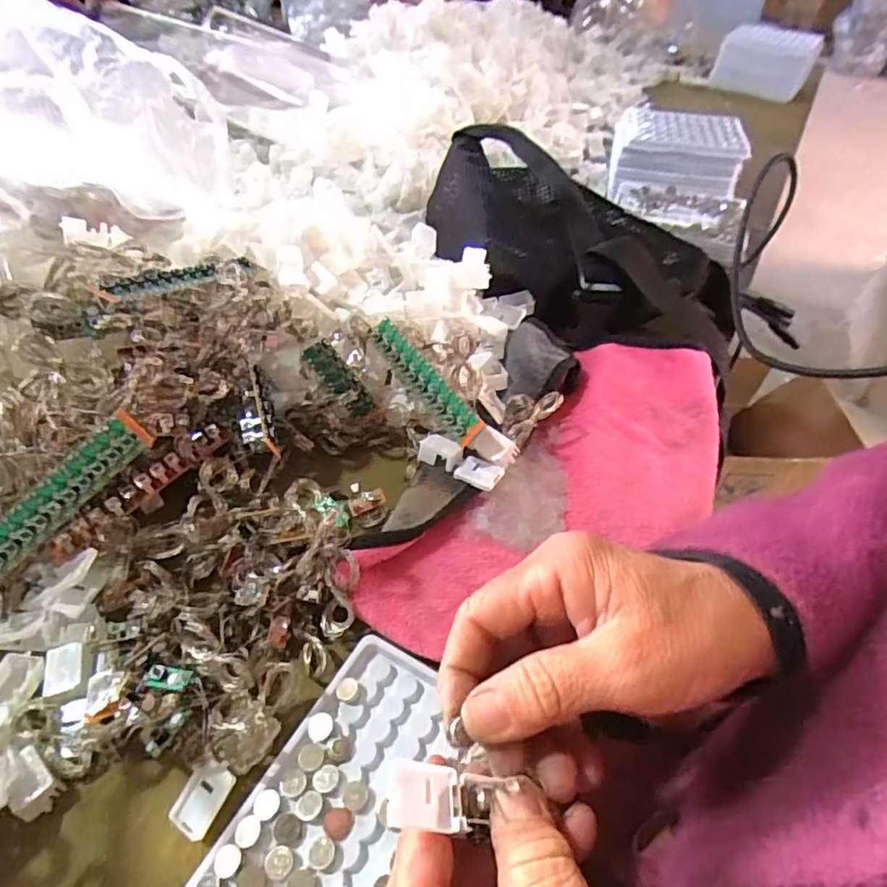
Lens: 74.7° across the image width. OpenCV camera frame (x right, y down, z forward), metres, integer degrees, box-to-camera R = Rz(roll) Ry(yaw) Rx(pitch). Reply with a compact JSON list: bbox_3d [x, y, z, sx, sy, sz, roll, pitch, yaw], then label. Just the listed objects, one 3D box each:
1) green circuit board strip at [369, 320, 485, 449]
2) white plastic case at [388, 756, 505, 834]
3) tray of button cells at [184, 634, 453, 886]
[{"bbox_3d":[-0.013,-0.040,0.376,0.020,0.005,0.101,-46,70,13],"label":"green circuit board strip"},{"bbox_3d":[0.000,0.119,0.198,0.038,0.019,0.020,0,47,-2],"label":"white plastic case"},{"bbox_3d":[-0.039,0.155,0.255,0.084,0.009,0.131,20,50,16],"label":"tray of button cells"}]

